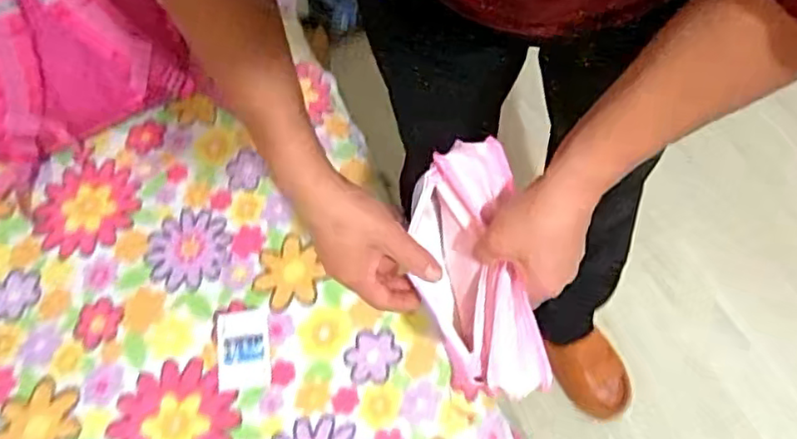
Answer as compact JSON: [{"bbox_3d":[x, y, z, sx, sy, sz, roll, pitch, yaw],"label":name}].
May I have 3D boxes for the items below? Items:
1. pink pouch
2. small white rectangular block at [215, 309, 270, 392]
[{"bbox_3d":[0.055,0.044,0.500,0.076,0.088,0.187,-11,75,-8],"label":"pink pouch"},{"bbox_3d":[-0.176,0.146,0.707,0.057,0.004,0.089,-5,61,-5],"label":"small white rectangular block"}]

